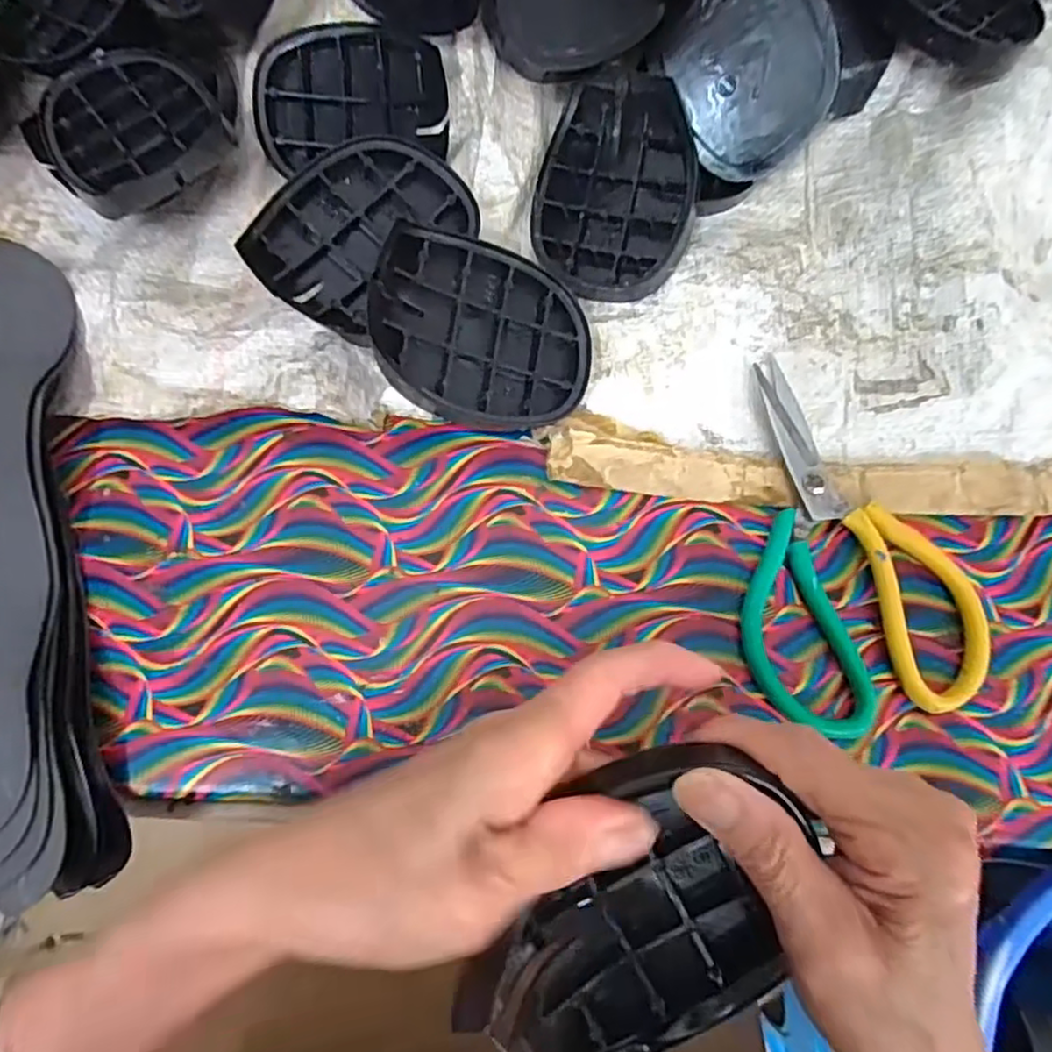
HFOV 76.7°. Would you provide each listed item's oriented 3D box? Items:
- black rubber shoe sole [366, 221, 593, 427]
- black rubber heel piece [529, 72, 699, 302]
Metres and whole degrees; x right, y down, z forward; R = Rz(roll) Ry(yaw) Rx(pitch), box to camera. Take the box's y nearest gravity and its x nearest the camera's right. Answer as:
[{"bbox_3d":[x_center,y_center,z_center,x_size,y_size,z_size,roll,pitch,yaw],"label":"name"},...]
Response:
[{"bbox_3d":[-0.020,-0.096,0.330,0.110,0.024,0.086,5,89,-15],"label":"black rubber shoe sole"},{"bbox_3d":[0.049,-0.187,0.362,0.086,0.026,0.118,8,72,1],"label":"black rubber heel piece"}]

